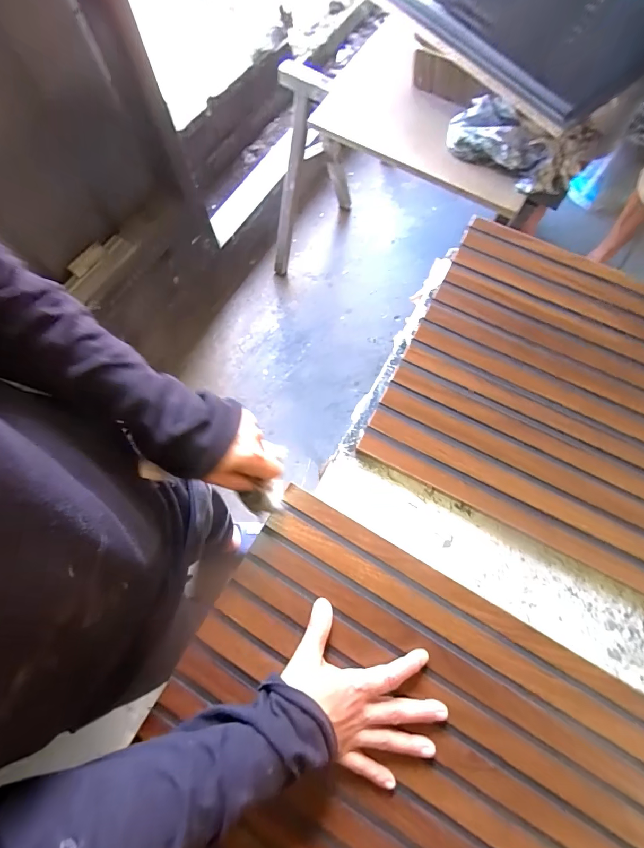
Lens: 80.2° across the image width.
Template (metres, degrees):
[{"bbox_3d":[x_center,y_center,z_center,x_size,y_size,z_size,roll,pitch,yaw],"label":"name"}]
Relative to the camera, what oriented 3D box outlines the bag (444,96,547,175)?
[{"bbox_3d":[0.388,-0.627,0.851,0.228,0.077,0.103,32,77,8],"label":"bag"}]

